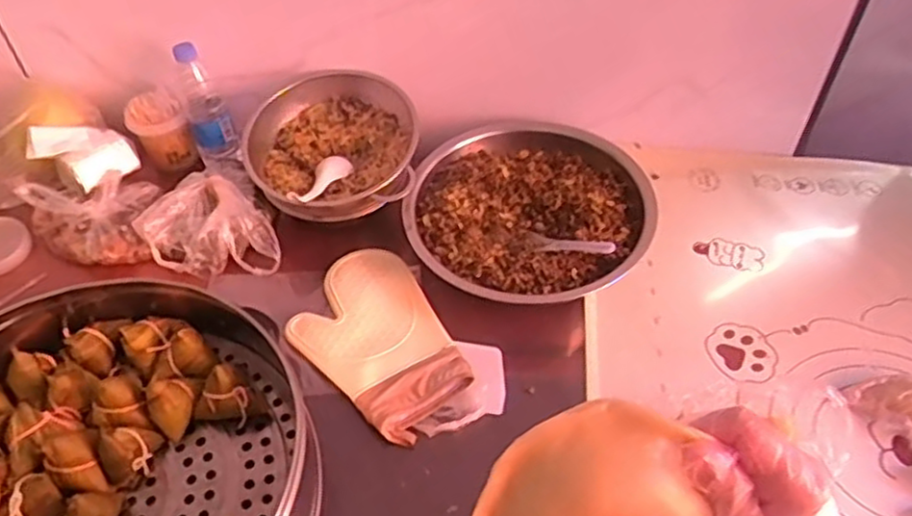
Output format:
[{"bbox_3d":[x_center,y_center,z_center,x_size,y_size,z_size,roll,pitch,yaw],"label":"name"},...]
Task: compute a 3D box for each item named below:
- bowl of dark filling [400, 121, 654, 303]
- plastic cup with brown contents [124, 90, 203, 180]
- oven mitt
[{"bbox_3d":[0.101,-0.065,1.022,0.335,0.093,0.345,0,49,0],"label":"bowl of dark filling"},{"bbox_3d":[-0.480,-0.203,1.155,0.085,0.107,0.096,-27,54,-21],"label":"plastic cup with brown contents"},{"bbox_3d":[-0.096,0.101,0.943,0.190,0.034,0.277,-36,57,-27],"label":"oven mitt"}]

